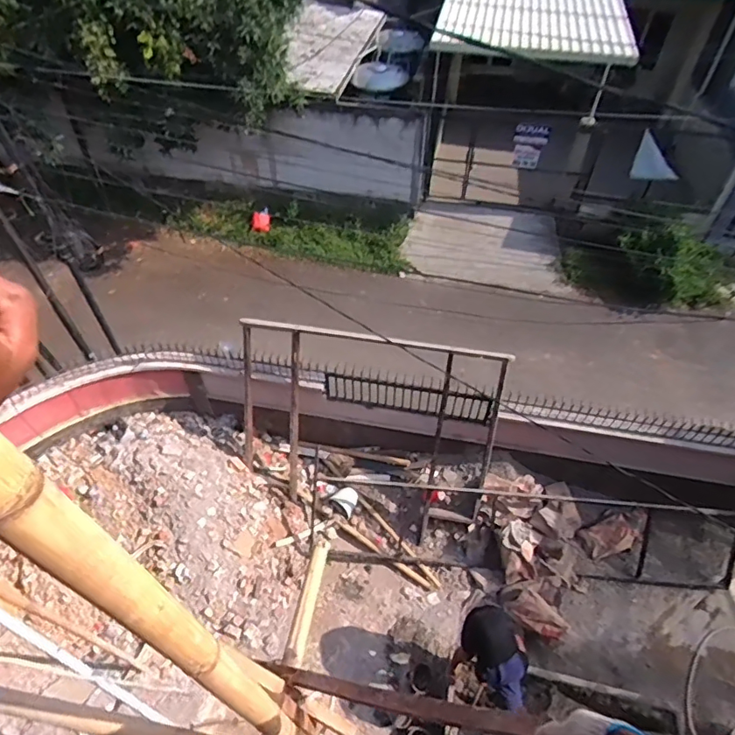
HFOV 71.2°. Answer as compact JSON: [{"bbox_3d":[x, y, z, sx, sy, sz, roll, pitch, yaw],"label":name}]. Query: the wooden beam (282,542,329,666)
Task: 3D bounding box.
[{"bbox_3d":[-0.199,0.780,1.721,0.066,0.057,0.393,9,50,7],"label":"wooden beam"}]

